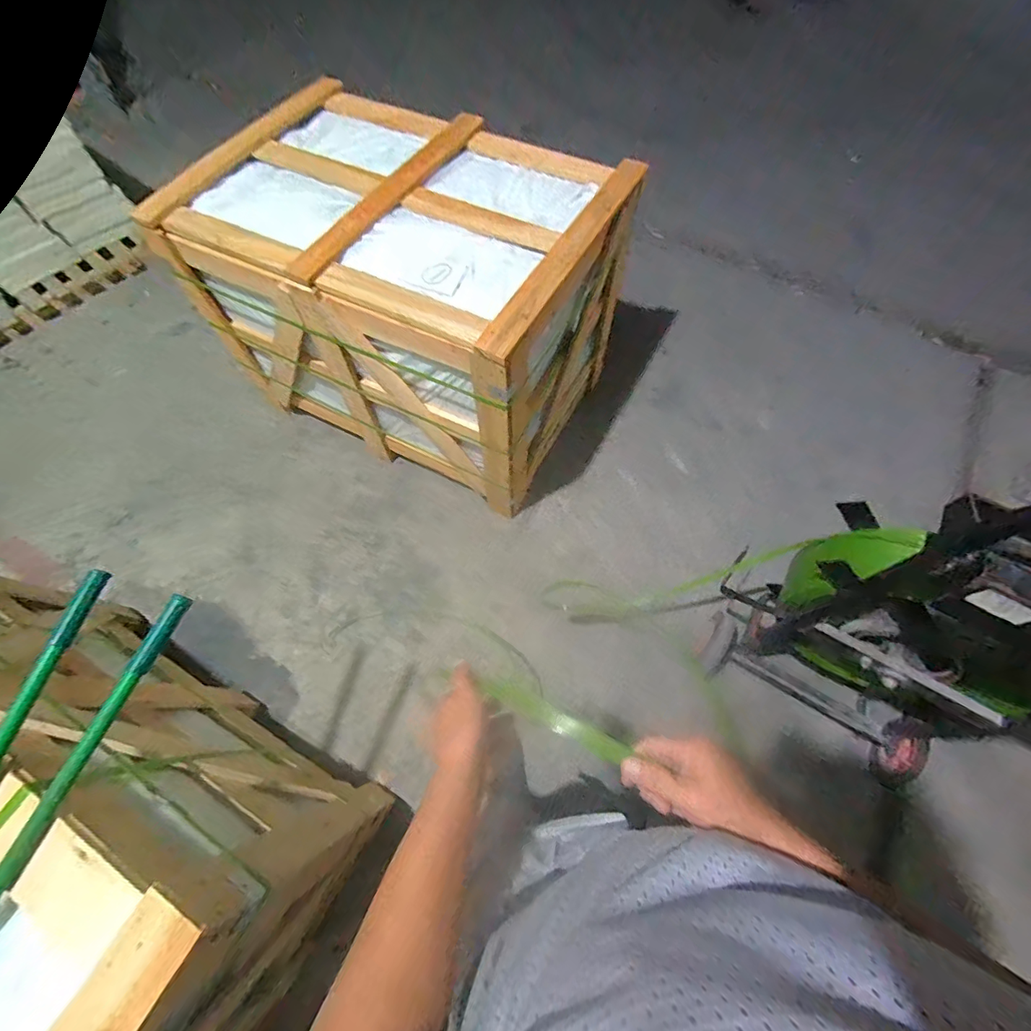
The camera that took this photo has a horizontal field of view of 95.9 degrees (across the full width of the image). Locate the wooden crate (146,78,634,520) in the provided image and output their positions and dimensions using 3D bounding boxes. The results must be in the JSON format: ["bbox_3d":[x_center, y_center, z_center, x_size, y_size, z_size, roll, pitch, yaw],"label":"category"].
[{"bbox_3d":[-0.313,-0.671,1.454,1.083,0.684,0.748,27,67,12],"label":"wooden crate"}]

